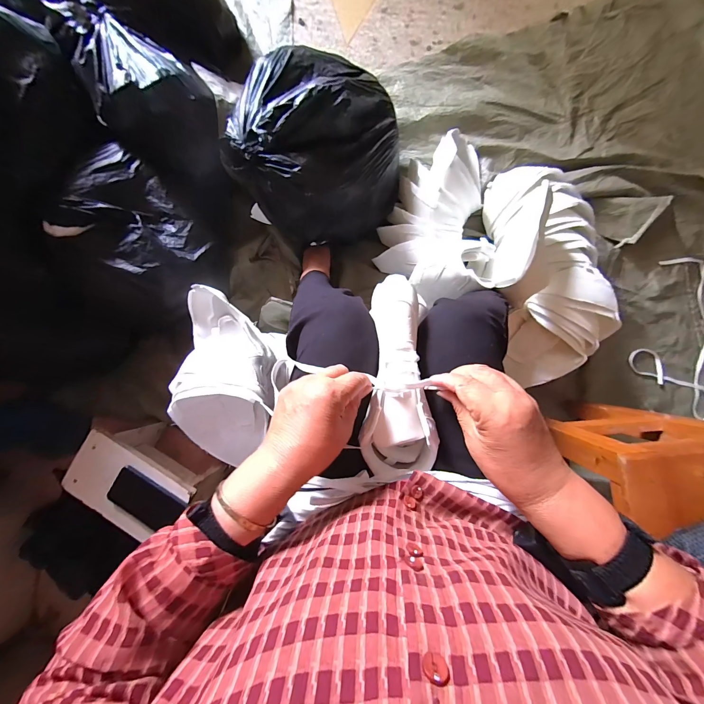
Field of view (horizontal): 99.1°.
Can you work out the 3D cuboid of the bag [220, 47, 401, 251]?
[{"bbox_3d":[-0.064,-0.454,0.660,0.351,0.229,0.382,33,91,4],"label":"bag"}]

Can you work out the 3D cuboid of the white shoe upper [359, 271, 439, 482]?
[{"bbox_3d":[0.055,0.029,0.365,0.082,0.073,0.238,0,89,5],"label":"white shoe upper"}]

